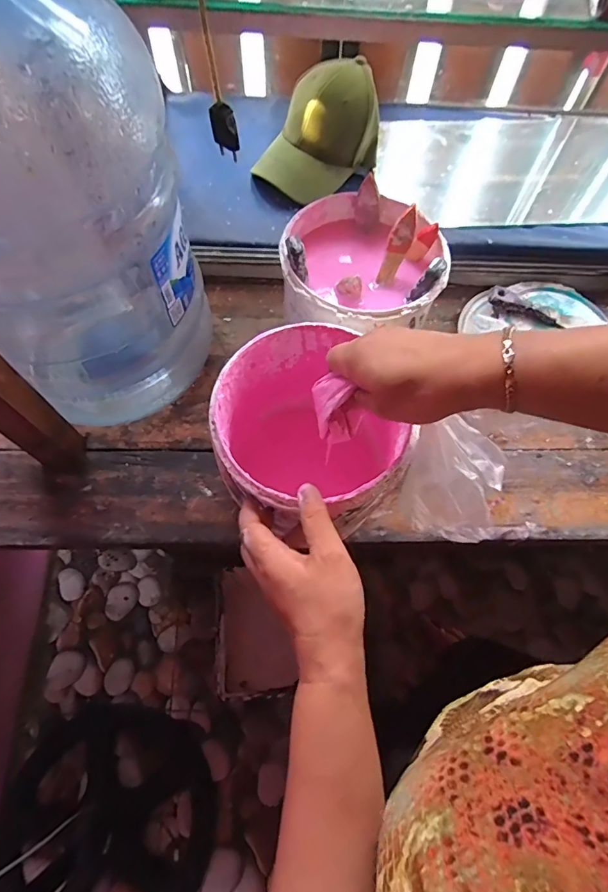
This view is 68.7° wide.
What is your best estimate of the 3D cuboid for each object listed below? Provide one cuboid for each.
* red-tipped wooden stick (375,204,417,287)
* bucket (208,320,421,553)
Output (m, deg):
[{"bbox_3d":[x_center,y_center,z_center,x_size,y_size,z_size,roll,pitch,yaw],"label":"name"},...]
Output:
[{"bbox_3d":[0.100,-0.213,0.478,0.023,0.080,0.009,27,32,10],"label":"red-tipped wooden stick"},{"bbox_3d":[-0.002,0.001,0.460,0.163,0.183,0.189,-41,74,-17],"label":"bucket"}]

